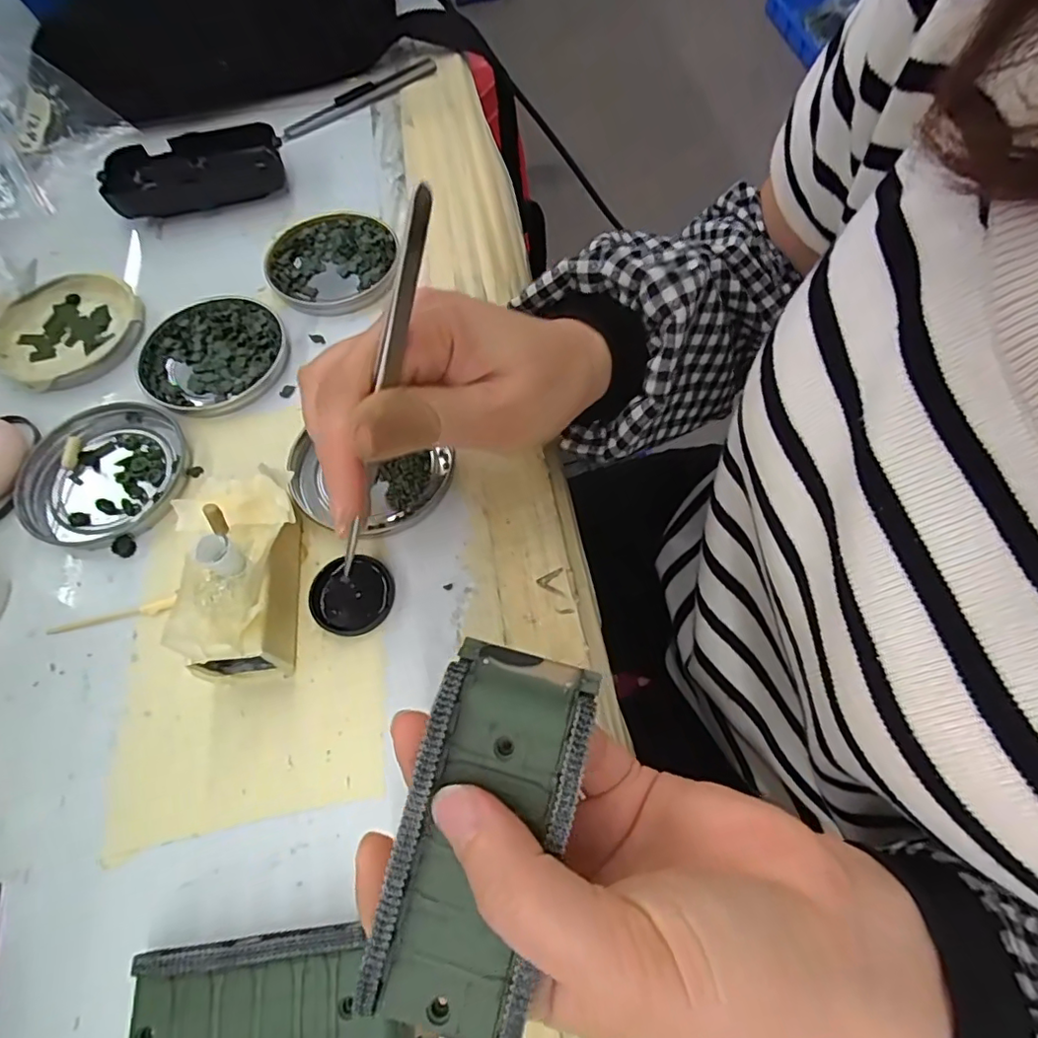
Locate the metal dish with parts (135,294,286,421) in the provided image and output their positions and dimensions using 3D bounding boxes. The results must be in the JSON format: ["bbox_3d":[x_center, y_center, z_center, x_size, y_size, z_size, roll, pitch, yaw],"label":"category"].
[{"bbox_3d":[-0.168,-0.091,0.315,0.078,0.008,0.075,-1,64,2],"label":"metal dish with parts"}]

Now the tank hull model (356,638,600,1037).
[{"bbox_3d":[-0.007,0.085,0.153,0.042,0.017,0.097,8,76,7],"label":"tank hull model"}]

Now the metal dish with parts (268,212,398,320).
[{"bbox_3d":[-0.113,-0.155,0.344,0.079,0.010,0.075,-1,64,2],"label":"metal dish with parts"}]

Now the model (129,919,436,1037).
[{"bbox_3d":[-0.077,0.159,0.184,0.095,0.018,0.045,-8,64,-1],"label":"model"}]

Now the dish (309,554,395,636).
[{"bbox_3d":[-0.074,0.034,0.252,0.035,0.007,0.034,-1,64,2],"label":"dish"}]

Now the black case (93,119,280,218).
[{"bbox_3d":[-0.212,-0.228,0.374,0.109,0.026,0.044,-16,65,-5],"label":"black case"}]

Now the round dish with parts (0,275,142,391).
[{"bbox_3d":[-0.260,-0.109,0.327,0.079,0.012,0.077,-1,64,2],"label":"round dish with parts"}]

